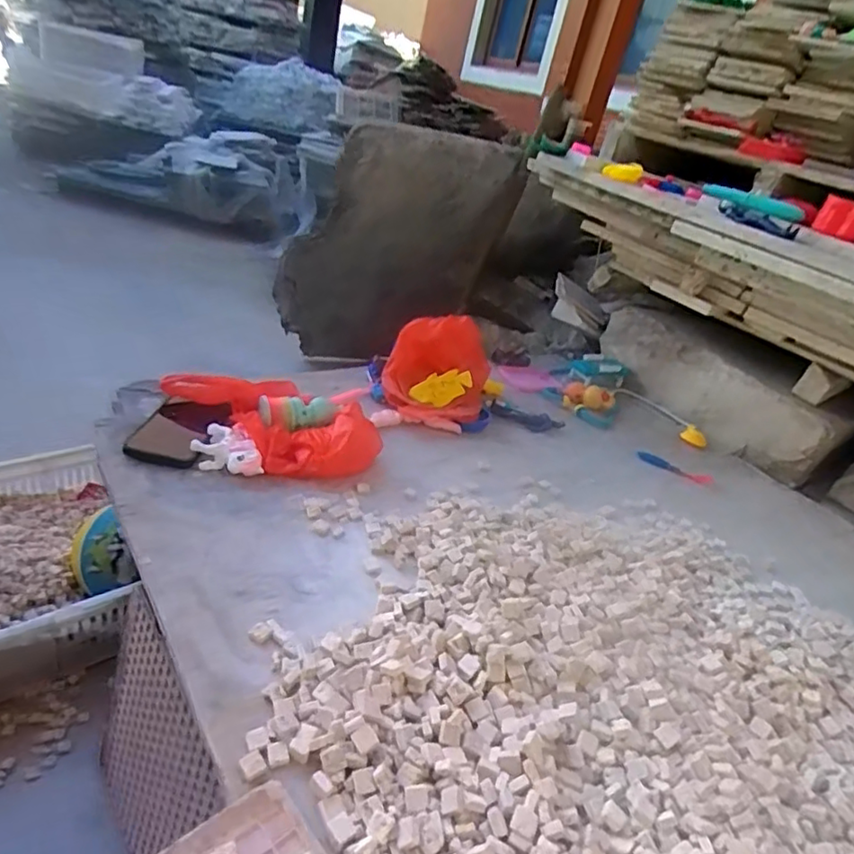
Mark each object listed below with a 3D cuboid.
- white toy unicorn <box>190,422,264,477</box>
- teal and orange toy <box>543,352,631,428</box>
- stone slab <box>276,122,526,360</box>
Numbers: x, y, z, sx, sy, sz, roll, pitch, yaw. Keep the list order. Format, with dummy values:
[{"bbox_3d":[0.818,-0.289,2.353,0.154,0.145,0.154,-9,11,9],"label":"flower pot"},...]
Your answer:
[{"bbox_3d":[-0.241,0.030,0.735,0.066,0.031,0.083,-8,35,-35],"label":"white toy unicorn"},{"bbox_3d":[0.301,-0.076,1.170,0.145,0.060,0.228,20,29,12],"label":"teal and orange toy"},{"bbox_3d":[-0.130,-0.407,1.675,0.490,0.943,0.092,2,65,-28],"label":"stone slab"}]

